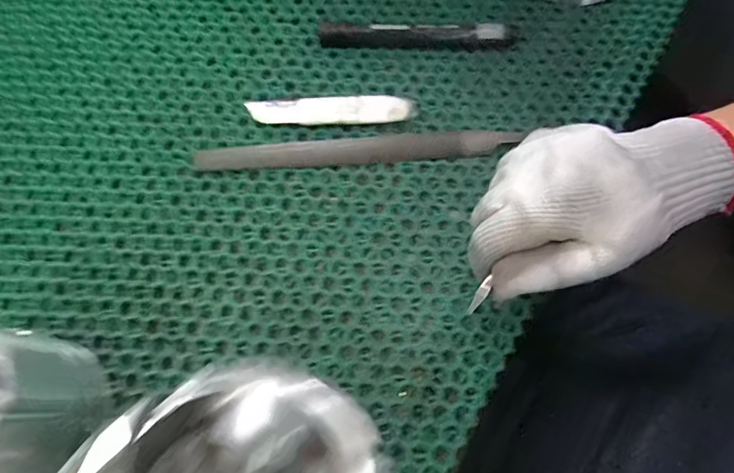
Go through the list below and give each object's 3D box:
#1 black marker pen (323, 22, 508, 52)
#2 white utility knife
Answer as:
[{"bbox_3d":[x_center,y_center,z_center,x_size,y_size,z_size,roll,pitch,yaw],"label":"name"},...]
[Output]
[{"bbox_3d":[0.037,-0.151,0.353,0.142,0.016,0.019,2,69,-1],"label":"black marker pen"},{"bbox_3d":[-0.025,-0.088,0.329,0.113,0.011,0.022,-3,69,-3],"label":"white utility knife"}]

